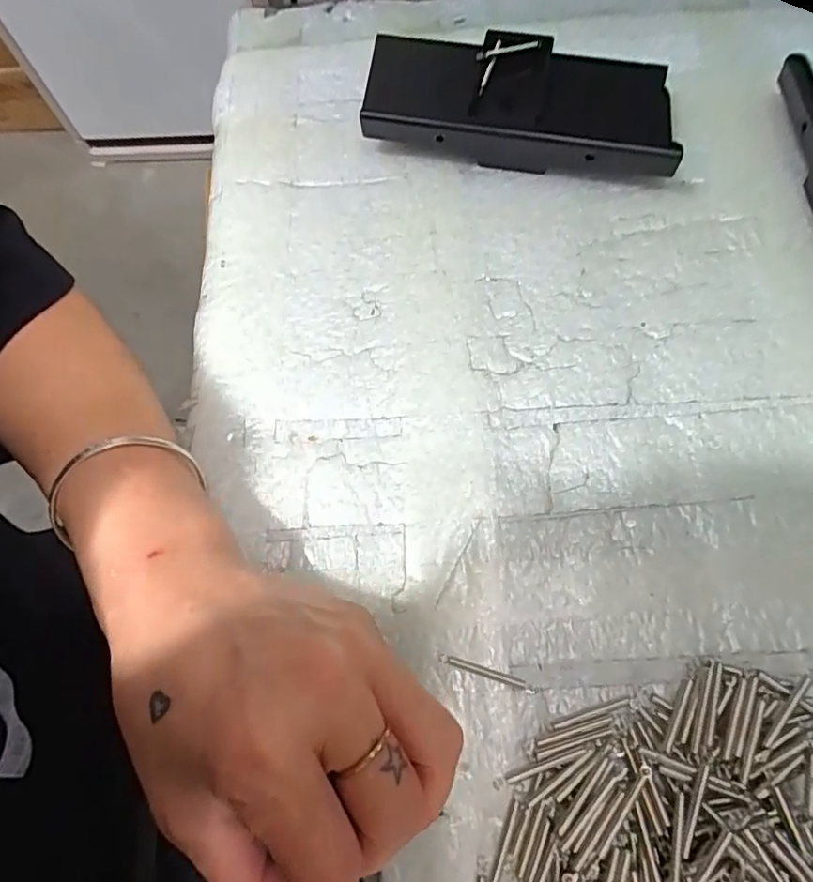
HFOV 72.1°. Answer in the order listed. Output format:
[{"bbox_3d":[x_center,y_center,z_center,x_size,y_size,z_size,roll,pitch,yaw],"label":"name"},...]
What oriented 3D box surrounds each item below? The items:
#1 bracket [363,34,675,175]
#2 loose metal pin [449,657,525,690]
[{"bbox_3d":[0.061,-0.194,0.316,0.172,0.029,0.082,11,70,6],"label":"bracket"},{"bbox_3d":[0.032,0.092,0.221,0.031,0.004,0.004,16,71,8],"label":"loose metal pin"}]

